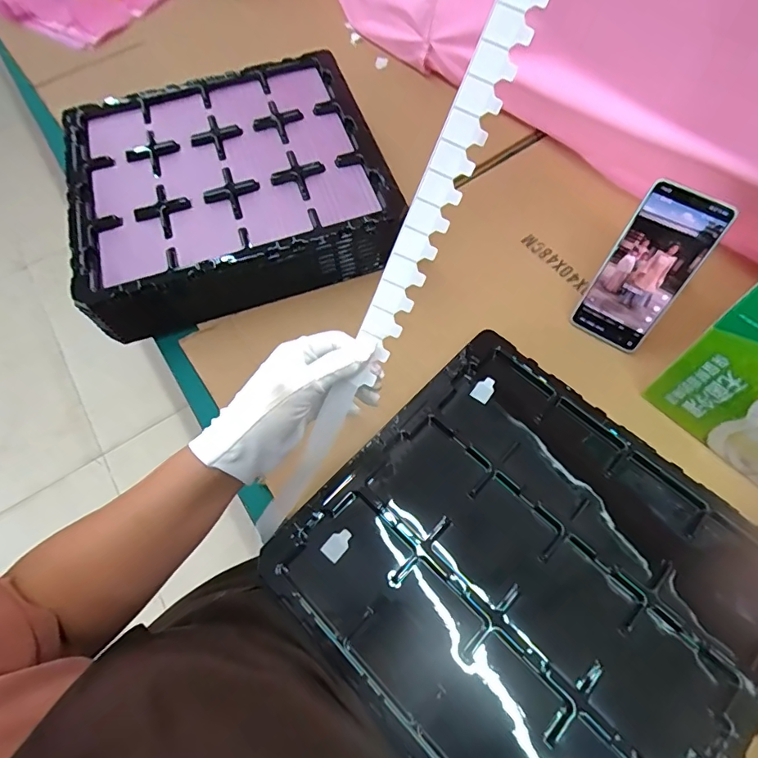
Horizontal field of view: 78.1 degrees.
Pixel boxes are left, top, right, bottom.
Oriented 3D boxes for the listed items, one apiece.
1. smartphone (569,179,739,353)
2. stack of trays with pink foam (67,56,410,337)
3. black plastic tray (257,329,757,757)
[{"bbox_3d":[0.273,-0.109,0.481,0.076,0.165,0.008,32,38,16],"label":"smartphone"},{"bbox_3d":[-0.189,-0.250,0.602,0.370,0.072,0.344,-17,65,-5],"label":"stack of trays with pink foam"},{"bbox_3d":[0.132,0.172,0.415,0.364,0.023,0.335,41,73,19],"label":"black plastic tray"}]

